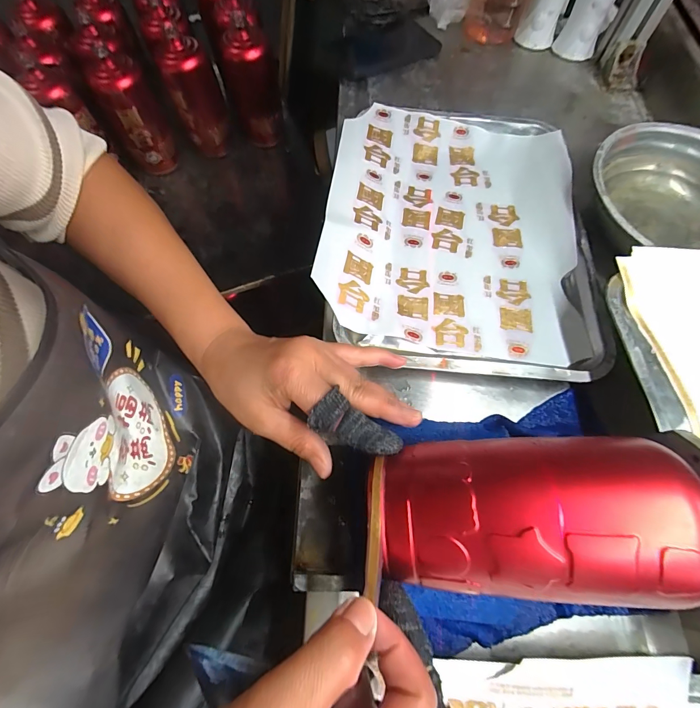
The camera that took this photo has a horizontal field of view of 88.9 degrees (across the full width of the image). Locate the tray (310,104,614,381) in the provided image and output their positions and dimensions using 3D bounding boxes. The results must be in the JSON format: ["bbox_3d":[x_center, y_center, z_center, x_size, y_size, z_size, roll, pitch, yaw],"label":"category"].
[{"bbox_3d":[0.114,-0.145,0.374,0.270,0.043,0.344,4,71,5],"label":"tray"}]

